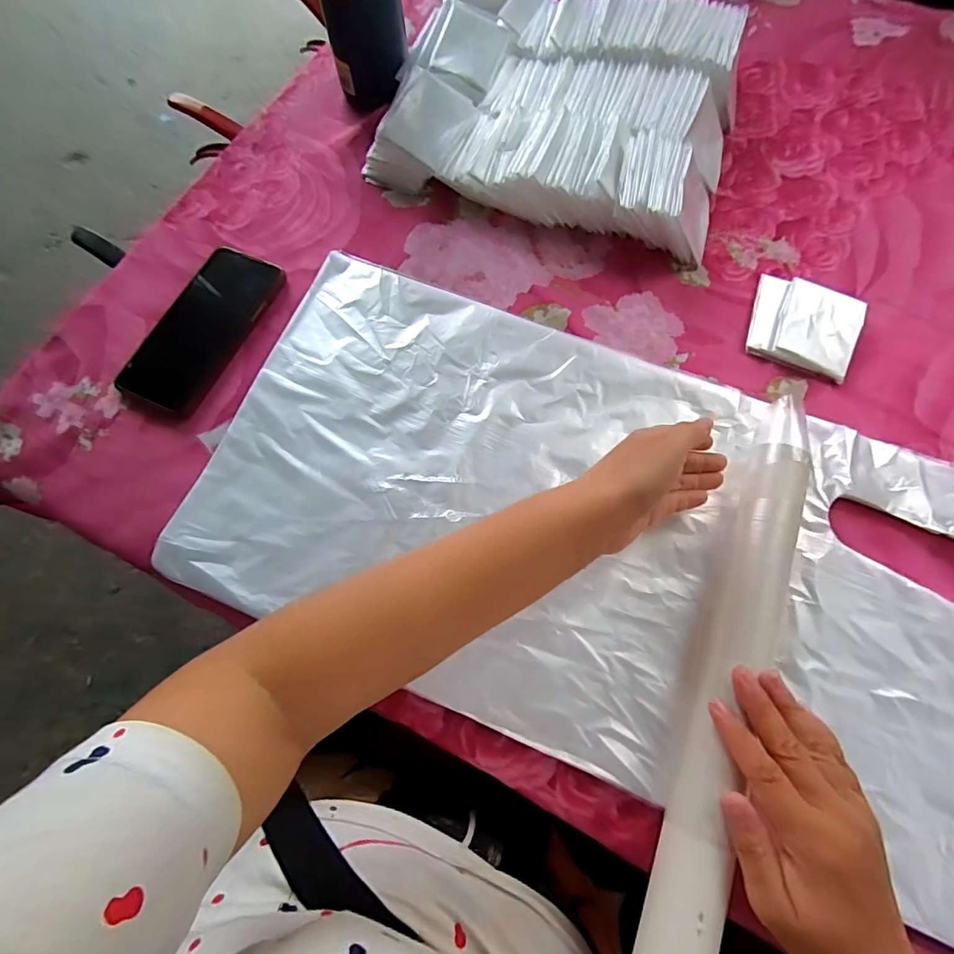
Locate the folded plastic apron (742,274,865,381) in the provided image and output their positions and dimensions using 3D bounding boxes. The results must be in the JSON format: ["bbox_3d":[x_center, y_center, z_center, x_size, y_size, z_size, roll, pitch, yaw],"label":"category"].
[{"bbox_3d":[0.280,-0.131,0.406,0.083,0.012,0.082,21,73,8],"label":"folded plastic apron"}]

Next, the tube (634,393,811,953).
[{"bbox_3d":[0.165,0.127,0.299,0.044,0.028,0.388,21,72,8],"label":"tube"}]

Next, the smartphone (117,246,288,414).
[{"bbox_3d":[-0.239,-0.134,0.415,0.073,0.014,0.159,26,74,10],"label":"smartphone"}]

